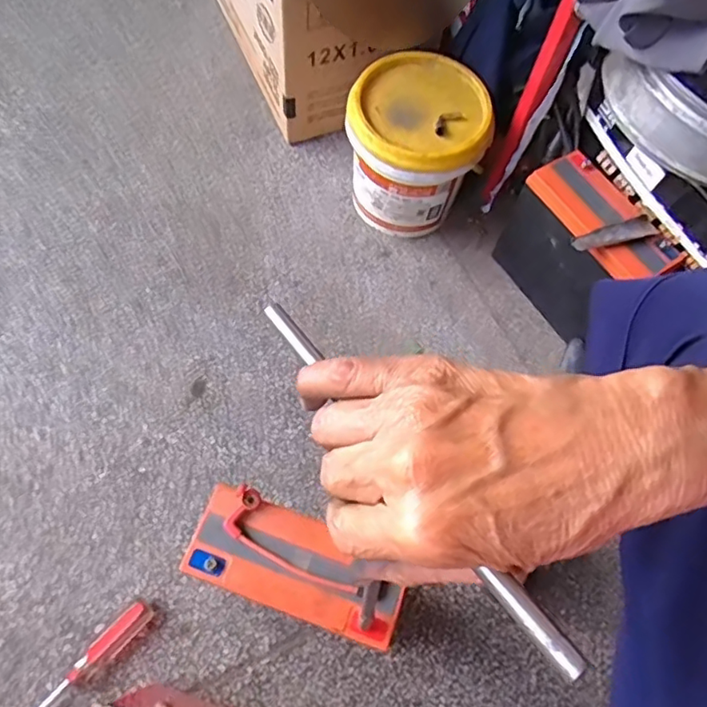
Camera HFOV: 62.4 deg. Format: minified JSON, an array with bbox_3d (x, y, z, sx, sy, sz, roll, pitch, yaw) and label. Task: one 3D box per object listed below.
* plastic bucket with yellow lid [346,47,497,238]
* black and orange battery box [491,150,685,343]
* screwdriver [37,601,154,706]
[{"bbox_3d":[0.081,-0.259,0.772,0.162,0.173,0.169,1,64,-3],"label":"plastic bucket with yellow lid"},{"bbox_3d":[0.271,-0.122,0.722,0.089,0.165,0.176,-28,69,-16],"label":"black and orange battery box"},{"bbox_3d":[-0.285,0.328,0.543,0.022,0.028,0.228,40,69,15],"label":"screwdriver"}]

